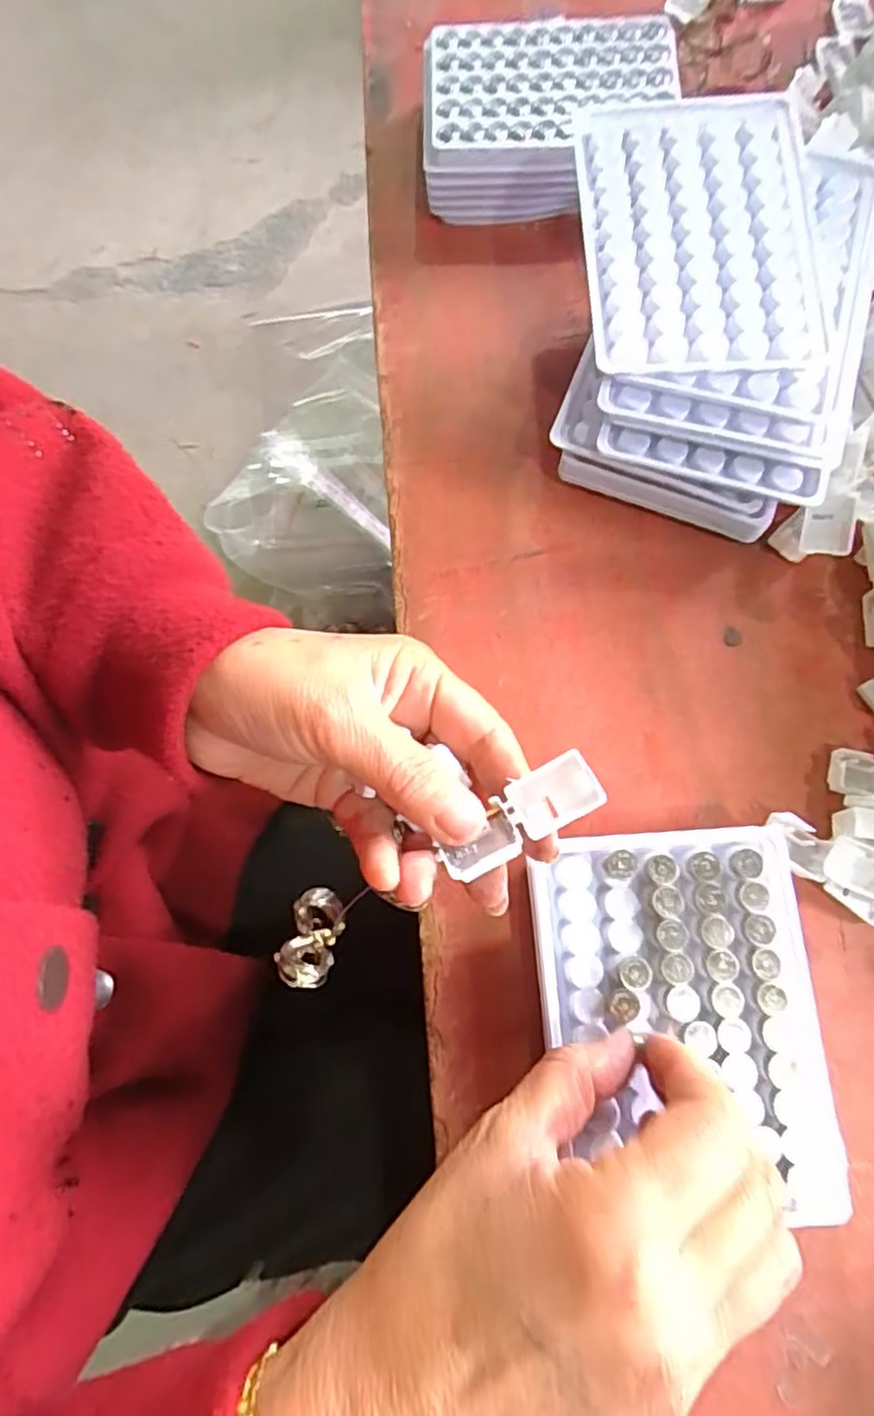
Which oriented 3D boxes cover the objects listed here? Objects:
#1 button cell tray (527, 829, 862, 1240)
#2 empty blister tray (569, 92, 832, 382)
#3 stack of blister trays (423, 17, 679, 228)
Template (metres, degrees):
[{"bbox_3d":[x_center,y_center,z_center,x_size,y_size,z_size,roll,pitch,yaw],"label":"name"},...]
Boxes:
[{"bbox_3d":[0.088,0.110,0.240,0.097,0.026,0.124,-4,76,0],"label":"button cell tray"},{"bbox_3d":[0.107,-0.191,0.265,0.090,0.013,0.119,-2,76,0],"label":"empty blister tray"},{"bbox_3d":[0.055,-0.298,0.333,0.128,0.039,0.095,-5,76,0],"label":"stack of blister trays"}]

